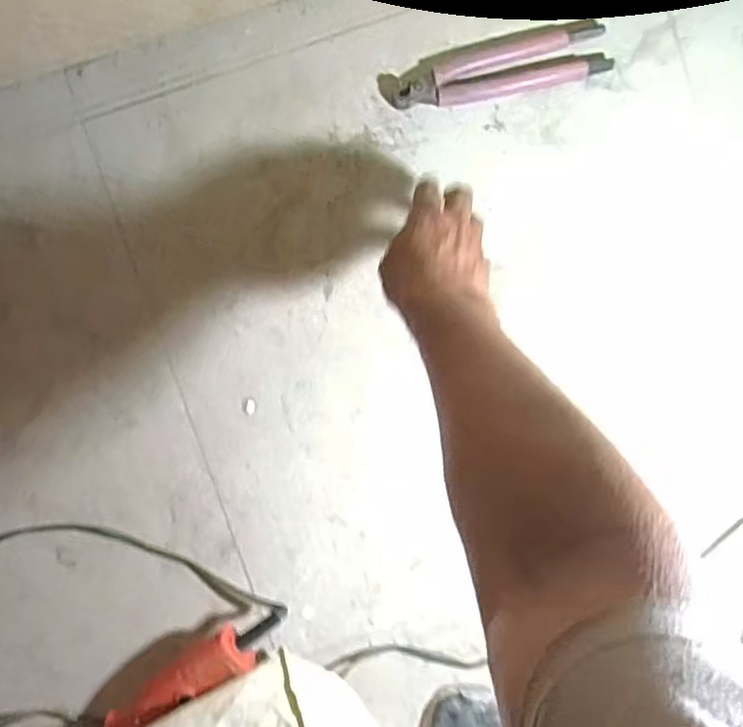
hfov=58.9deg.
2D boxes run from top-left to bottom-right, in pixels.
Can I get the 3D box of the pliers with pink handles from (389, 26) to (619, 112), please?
[{"bbox_3d":[0.131,-0.291,0.657,0.211,0.019,0.046,-13,93,0],"label":"pliers with pink handles"}]

